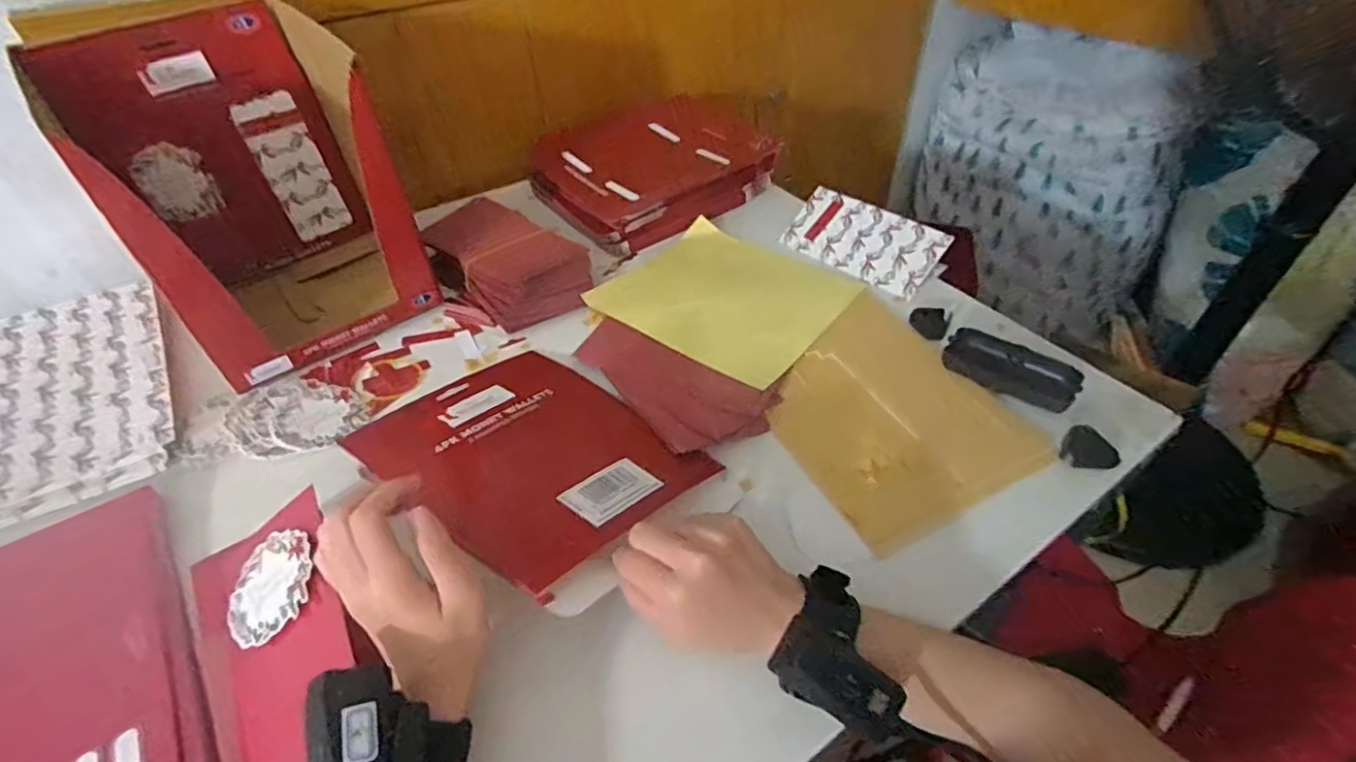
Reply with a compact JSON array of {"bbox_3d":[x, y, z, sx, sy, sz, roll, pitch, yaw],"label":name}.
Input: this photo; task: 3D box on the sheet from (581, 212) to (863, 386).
[{"bbox_3d":[0.053,-0.095,0.655,0.212,0.020,0.208,27,51,27],"label":"sheet"}]

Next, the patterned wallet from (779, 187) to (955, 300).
[{"bbox_3d":[0.209,-0.163,0.707,0.173,0.040,0.075,33,53,31],"label":"patterned wallet"}]

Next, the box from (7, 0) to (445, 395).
[{"bbox_3d":[-0.387,-0.177,0.573,0.203,0.234,0.216,-29,50,-26],"label":"box"}]

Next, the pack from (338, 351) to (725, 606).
[{"bbox_3d":[-0.110,0.049,0.478,0.227,0.011,0.187,26,37,30],"label":"pack"}]

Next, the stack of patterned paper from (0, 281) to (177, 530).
[{"bbox_3d":[-0.543,0.013,0.537,0.177,0.026,0.268,-24,48,-21],"label":"stack of patterned paper"}]

